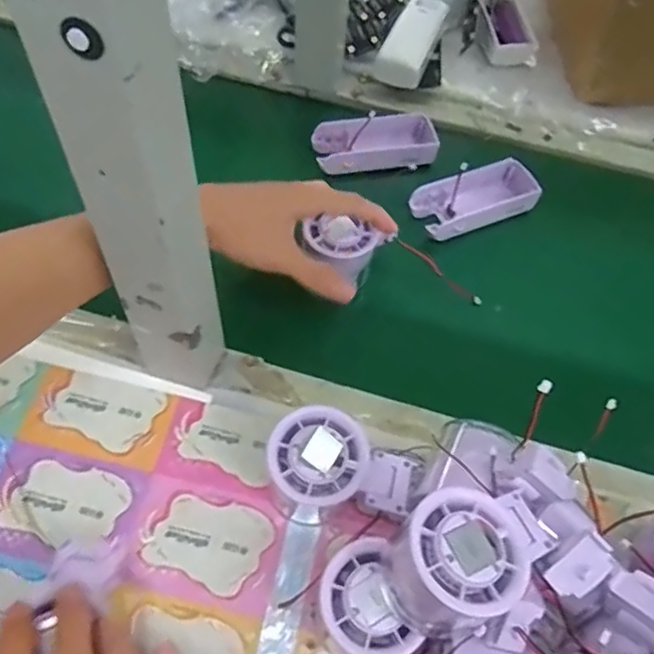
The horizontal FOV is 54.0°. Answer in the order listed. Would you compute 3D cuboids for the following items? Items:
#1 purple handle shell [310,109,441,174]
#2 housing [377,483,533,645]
[{"bbox_3d":[0.046,-0.168,0.584,0.111,0.020,0.056,-8,59,-10],"label":"purple handle shell"},{"bbox_3d":[0.063,0.120,0.323,0.057,0.071,0.059,41,63,19],"label":"housing"}]

